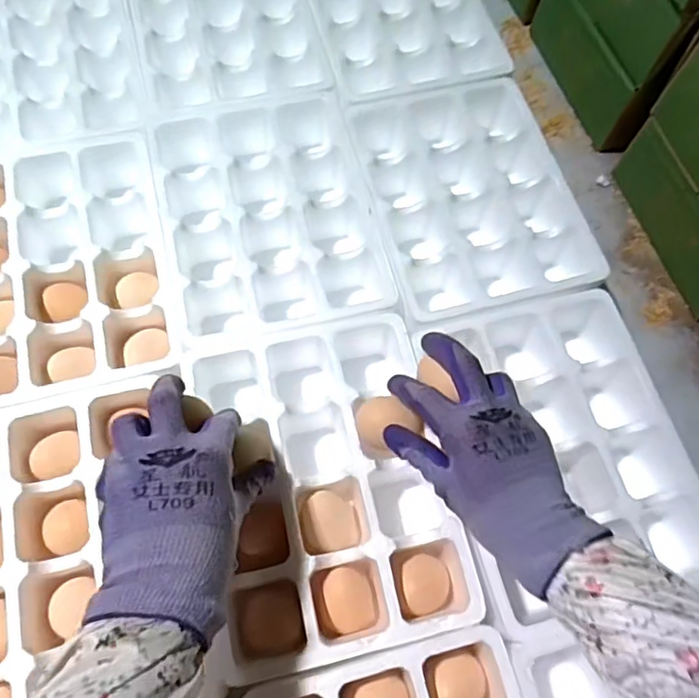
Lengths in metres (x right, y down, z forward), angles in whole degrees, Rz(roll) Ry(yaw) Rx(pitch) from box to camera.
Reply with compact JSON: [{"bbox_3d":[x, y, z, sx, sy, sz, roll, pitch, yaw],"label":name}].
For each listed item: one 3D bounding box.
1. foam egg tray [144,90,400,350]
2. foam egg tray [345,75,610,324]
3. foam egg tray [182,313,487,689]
[{"bbox_3d":[-0.078,-0.120,0.556,0.188,0.063,0.244,-13,69,-8],"label":"foam egg tray"},{"bbox_3d":[0.112,-0.141,0.570,0.184,0.077,0.250,-13,69,-9],"label":"foam egg tray"},{"bbox_3d":[-0.019,0.107,0.467,0.177,0.071,0.242,-11,69,-8],"label":"foam egg tray"}]

